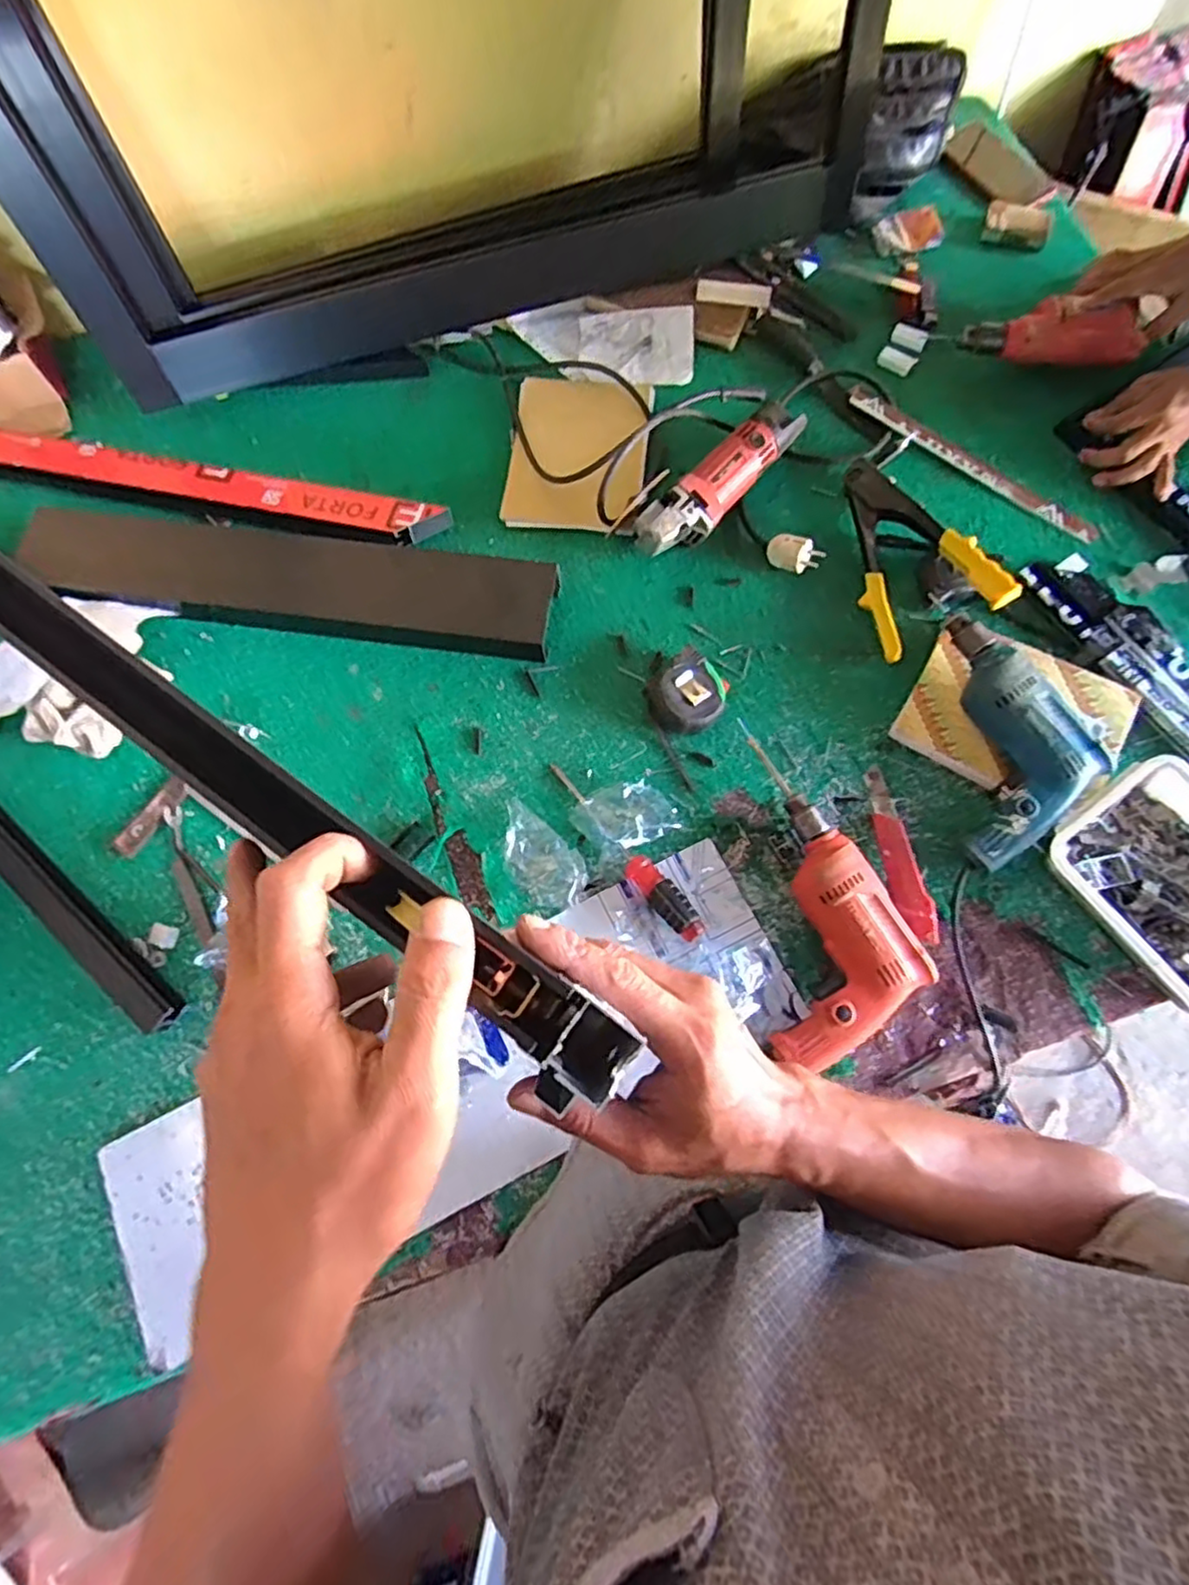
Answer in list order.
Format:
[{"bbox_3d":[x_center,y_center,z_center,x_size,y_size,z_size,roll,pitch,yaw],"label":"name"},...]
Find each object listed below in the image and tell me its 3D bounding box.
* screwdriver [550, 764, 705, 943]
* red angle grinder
[{"bbox_3d":[0.027,0.055,0.710,0.034,0.036,0.232,-39,77,-9],"label":"screwdriver"},{"bbox_3d":[0.149,-0.356,0.810,0.070,0.067,0.249,43,79,12],"label":"red angle grinder"}]

